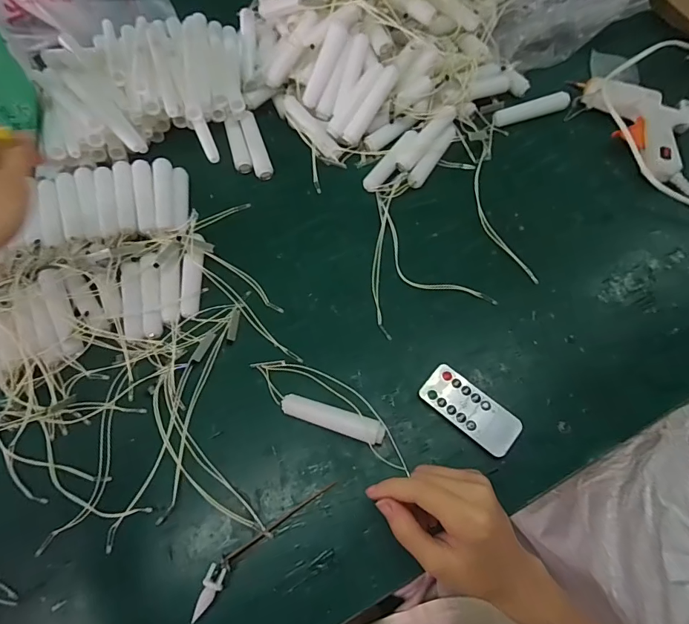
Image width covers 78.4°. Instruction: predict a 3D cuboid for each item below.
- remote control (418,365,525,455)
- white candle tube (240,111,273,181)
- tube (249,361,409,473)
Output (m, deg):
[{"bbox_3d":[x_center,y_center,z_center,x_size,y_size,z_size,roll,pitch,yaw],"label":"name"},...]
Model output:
[{"bbox_3d":[0.108,0.083,0.362,0.084,0.008,0.038,38,73,18],"label":"remote control"},{"bbox_3d":[-0.101,-0.188,0.487,0.020,0.025,0.088,-18,66,-4],"label":"white candle tube"},{"bbox_3d":[-0.011,0.080,0.365,0.152,0.016,0.046,24,69,14],"label":"tube"}]

